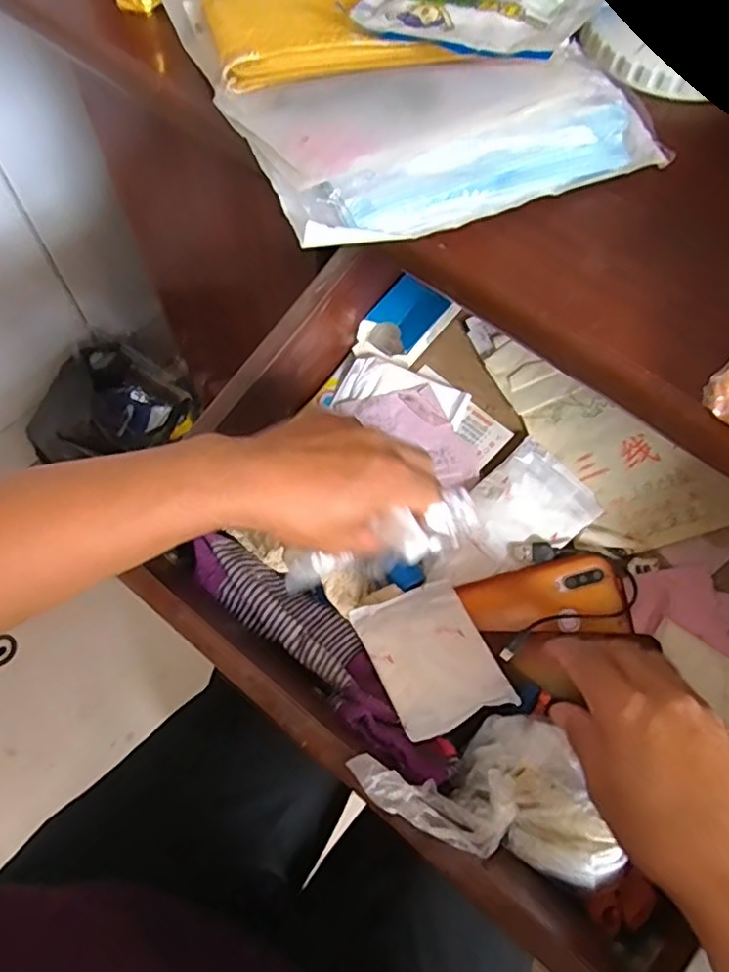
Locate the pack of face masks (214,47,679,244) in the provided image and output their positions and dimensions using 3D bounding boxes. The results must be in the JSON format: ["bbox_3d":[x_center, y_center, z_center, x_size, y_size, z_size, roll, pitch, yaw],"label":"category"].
[{"bbox_3d":[0.047,-0.192,0.325,0.210,0.034,0.105,-18,66,-10],"label":"pack of face masks"}]

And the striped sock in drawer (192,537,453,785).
[{"bbox_3d":[-0.020,0.102,0.375,0.191,0.033,0.041,39,69,16],"label":"striped sock in drawer"}]

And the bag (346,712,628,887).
[{"bbox_3d":[0.067,0.154,0.323,0.137,0.064,0.070,15,64,5],"label":"bag"}]

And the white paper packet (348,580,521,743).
[{"bbox_3d":[0.042,0.105,0.381,0.070,0.007,0.089,-18,51,-14],"label":"white paper packet"}]

